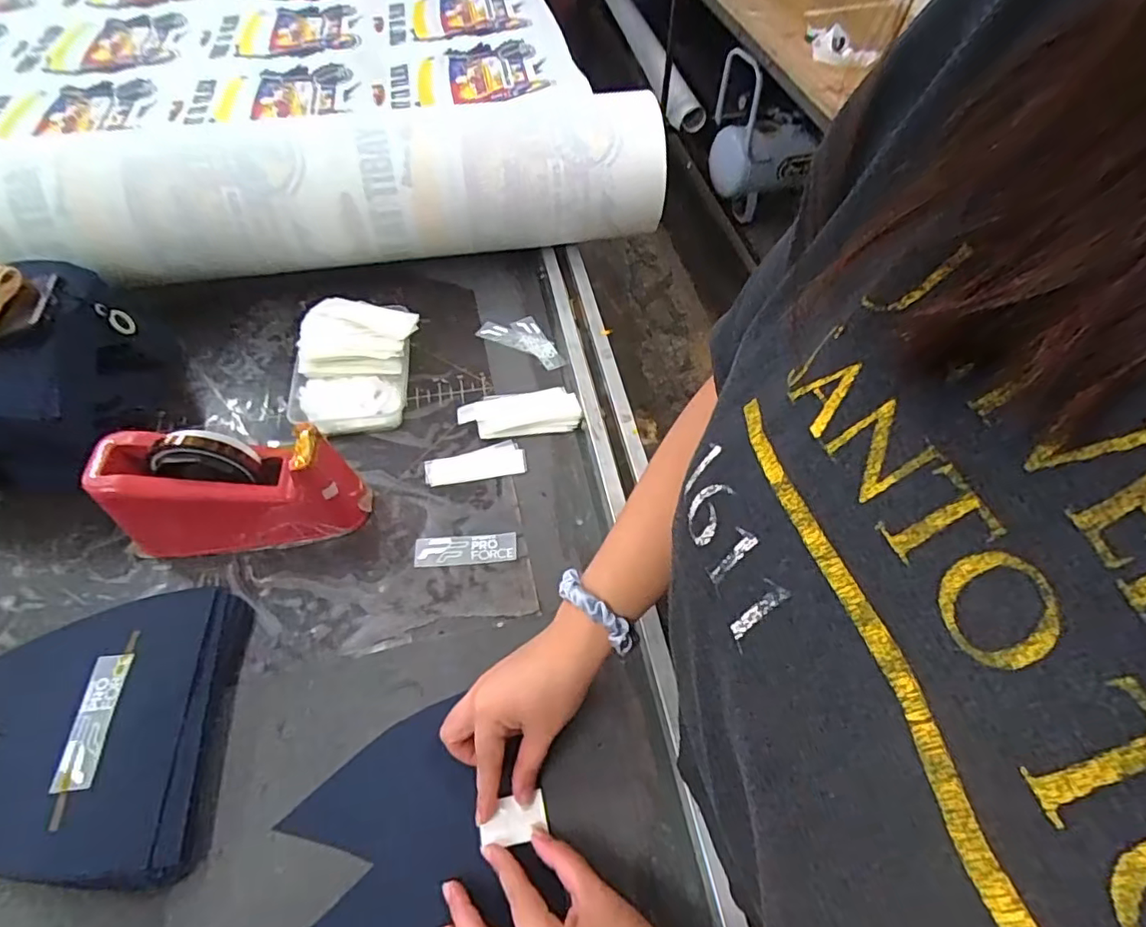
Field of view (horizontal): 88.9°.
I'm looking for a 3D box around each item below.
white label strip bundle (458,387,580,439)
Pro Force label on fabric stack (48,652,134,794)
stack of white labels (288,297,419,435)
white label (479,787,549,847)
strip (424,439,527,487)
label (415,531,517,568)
[{"bbox_3d":[-0.058,-0.054,0.633,0.127,0.017,0.054,-9,57,-7],"label":"white label strip bundle"},{"bbox_3d":[-0.356,0.190,0.434,0.027,0.005,0.093,-5,56,-4],"label":"Pro Force label on fabric stack"},{"bbox_3d":[-0.242,-0.110,0.650,0.125,0.052,0.169,2,56,1],"label":"stack of white labels"},{"bbox_3d":[-0.044,0.263,0.432,0.049,0.005,0.031,-9,57,-7],"label":"white label"},{"bbox_3d":[-0.101,0.001,0.604,0.102,0.004,0.038,-12,57,-8],"label":"strip"},{"bbox_3d":[-0.101,0.081,0.552,0.093,0.004,0.029,-3,60,-5],"label":"label"}]

